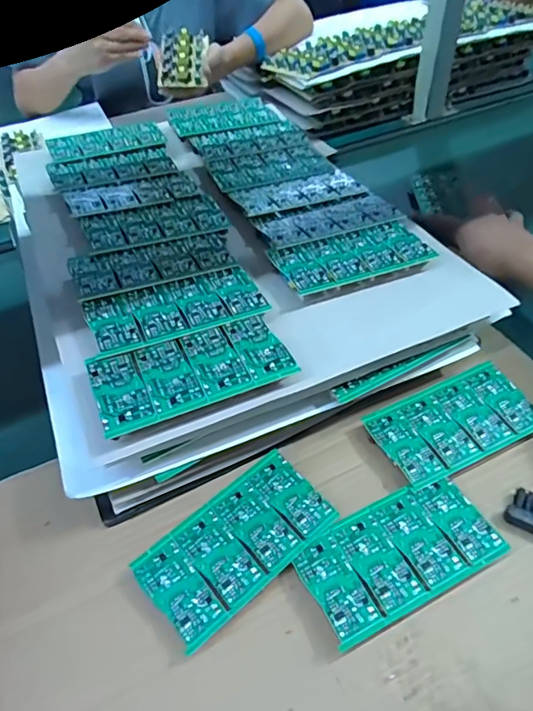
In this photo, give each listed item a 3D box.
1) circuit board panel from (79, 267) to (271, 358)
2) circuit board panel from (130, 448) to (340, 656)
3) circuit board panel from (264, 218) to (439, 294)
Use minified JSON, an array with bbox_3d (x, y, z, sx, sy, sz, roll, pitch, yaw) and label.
[{"bbox_3d":[-0.071,-0.042,0.386,0.132,0.011,0.064,-20,50,-13],"label":"circuit board panel"},{"bbox_3d":[-0.022,0.132,0.354,0.133,0.004,0.072,-35,57,-23],"label":"circuit board panel"},{"bbox_3d":[0.076,-0.089,0.437,0.135,0.016,0.063,-18,50,-12],"label":"circuit board panel"}]

